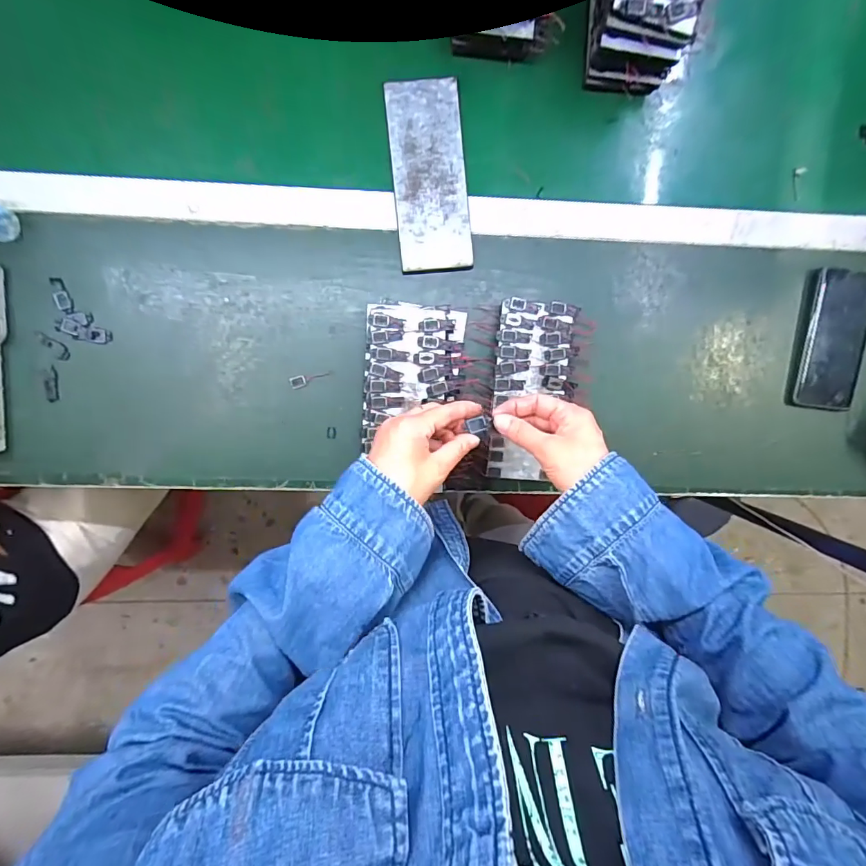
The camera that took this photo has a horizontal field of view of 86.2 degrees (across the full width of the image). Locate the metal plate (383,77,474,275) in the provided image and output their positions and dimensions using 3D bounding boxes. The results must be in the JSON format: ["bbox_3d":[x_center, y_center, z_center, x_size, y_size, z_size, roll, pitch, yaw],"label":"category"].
[{"bbox_3d":[-0.004,-0.284,0.516,0.081,0.009,0.201,-6,97,-2],"label":"metal plate"}]

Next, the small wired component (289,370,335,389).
[{"bbox_3d":[-0.140,-0.062,0.537,0.050,0.008,0.014,-12,97,-2],"label":"small wired component"}]

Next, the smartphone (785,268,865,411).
[{"bbox_3d":[0.477,-0.111,0.554,0.085,0.010,0.161,6,96,-4],"label":"smartphone"}]

